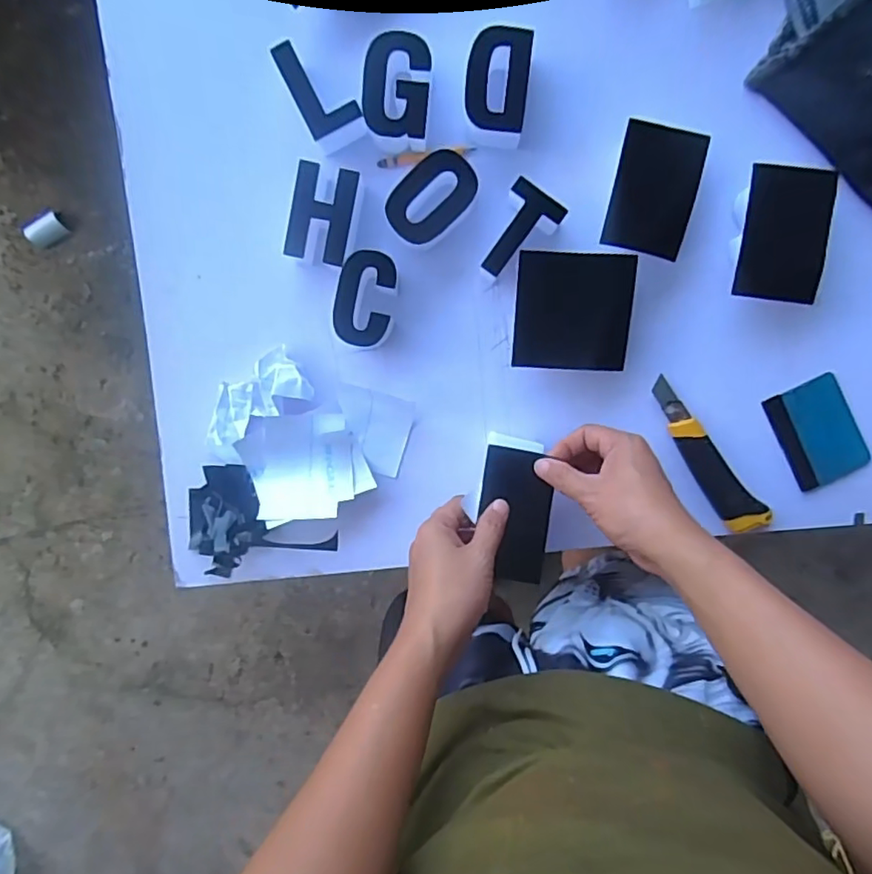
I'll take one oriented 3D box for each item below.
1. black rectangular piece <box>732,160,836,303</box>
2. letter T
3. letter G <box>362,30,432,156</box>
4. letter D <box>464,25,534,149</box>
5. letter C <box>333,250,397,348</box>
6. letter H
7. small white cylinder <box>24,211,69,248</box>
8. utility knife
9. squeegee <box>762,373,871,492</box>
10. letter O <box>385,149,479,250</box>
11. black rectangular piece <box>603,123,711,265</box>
[{"bbox_3d":[0.306,-0.175,0.514,0.071,0.009,0.108,3,103,-4],"label":"black rectangular piece"},{"bbox_3d":[0.071,-0.182,0.537,0.051,0.037,0.084,36,98,-3],"label":"letter T"},{"bbox_3d":[-0.033,-0.303,0.527,0.058,0.041,0.085,4,99,1],"label":"letter G"},{"bbox_3d":[0.054,-0.307,0.522,0.057,0.045,0.083,7,99,1],"label":"letter D"},{"bbox_3d":[-0.064,-0.125,0.547,0.052,0.040,0.087,8,99,1],"label":"letter C"},{"bbox_3d":[-0.102,-0.201,0.538,0.056,0.036,0.084,9,99,1],"label":"letter H"},{"bbox_3d":[-0.843,-0.448,1.277,0.081,0.044,0.055,-31,96,5],"label":"small white cylinder"},{"bbox_3d":[0.257,0.021,0.565,0.039,0.019,0.169,-36,96,5],"label":"utility knife"},{"bbox_3d":[0.370,-0.004,0.569,0.072,0.007,0.099,-25,97,4],"label":"squeegee"},{"bbox_3d":[-0.002,-0.215,0.536,0.056,0.042,0.092,42,98,-4],"label":"letter O"},{"bbox_3d":[0.192,-0.214,0.516,0.071,0.005,0.101,11,105,3],"label":"black rectangular piece"}]

